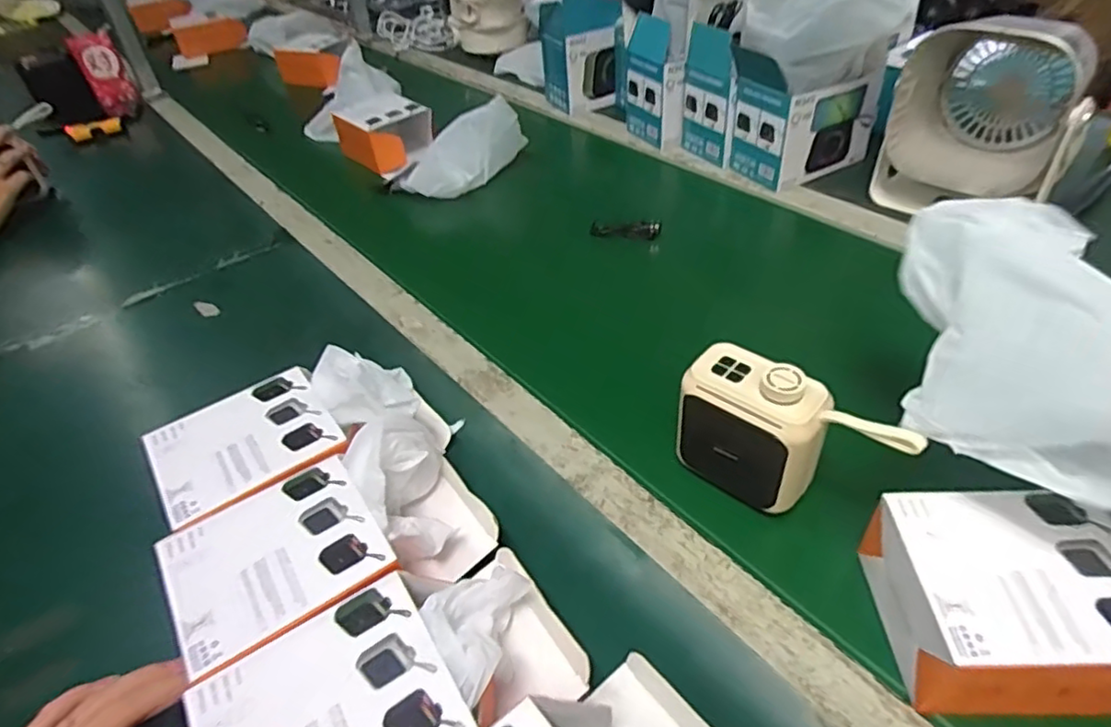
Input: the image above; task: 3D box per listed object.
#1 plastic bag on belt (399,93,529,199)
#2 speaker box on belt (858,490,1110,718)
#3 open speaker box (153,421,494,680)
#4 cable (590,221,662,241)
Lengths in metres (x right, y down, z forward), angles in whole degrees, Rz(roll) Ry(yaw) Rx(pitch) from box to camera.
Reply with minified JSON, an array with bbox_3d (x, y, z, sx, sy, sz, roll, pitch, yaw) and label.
[{"bbox_3d":[-0.120,-0.264,0.791,0.160,0.080,0.082,-42,52,-17],"label":"plastic bag on belt"},{"bbox_3d":[0.252,0.126,0.334,0.145,0.058,0.103,2,43,9],"label":"speaker box on belt"},{"bbox_3d":[-0.130,0.108,0.382,0.168,0.067,0.098,-27,47,-22],"label":"open speaker box"},{"bbox_3d":[0.076,-0.145,0.695,0.077,0.023,0.019,7,44,14],"label":"cable"}]

